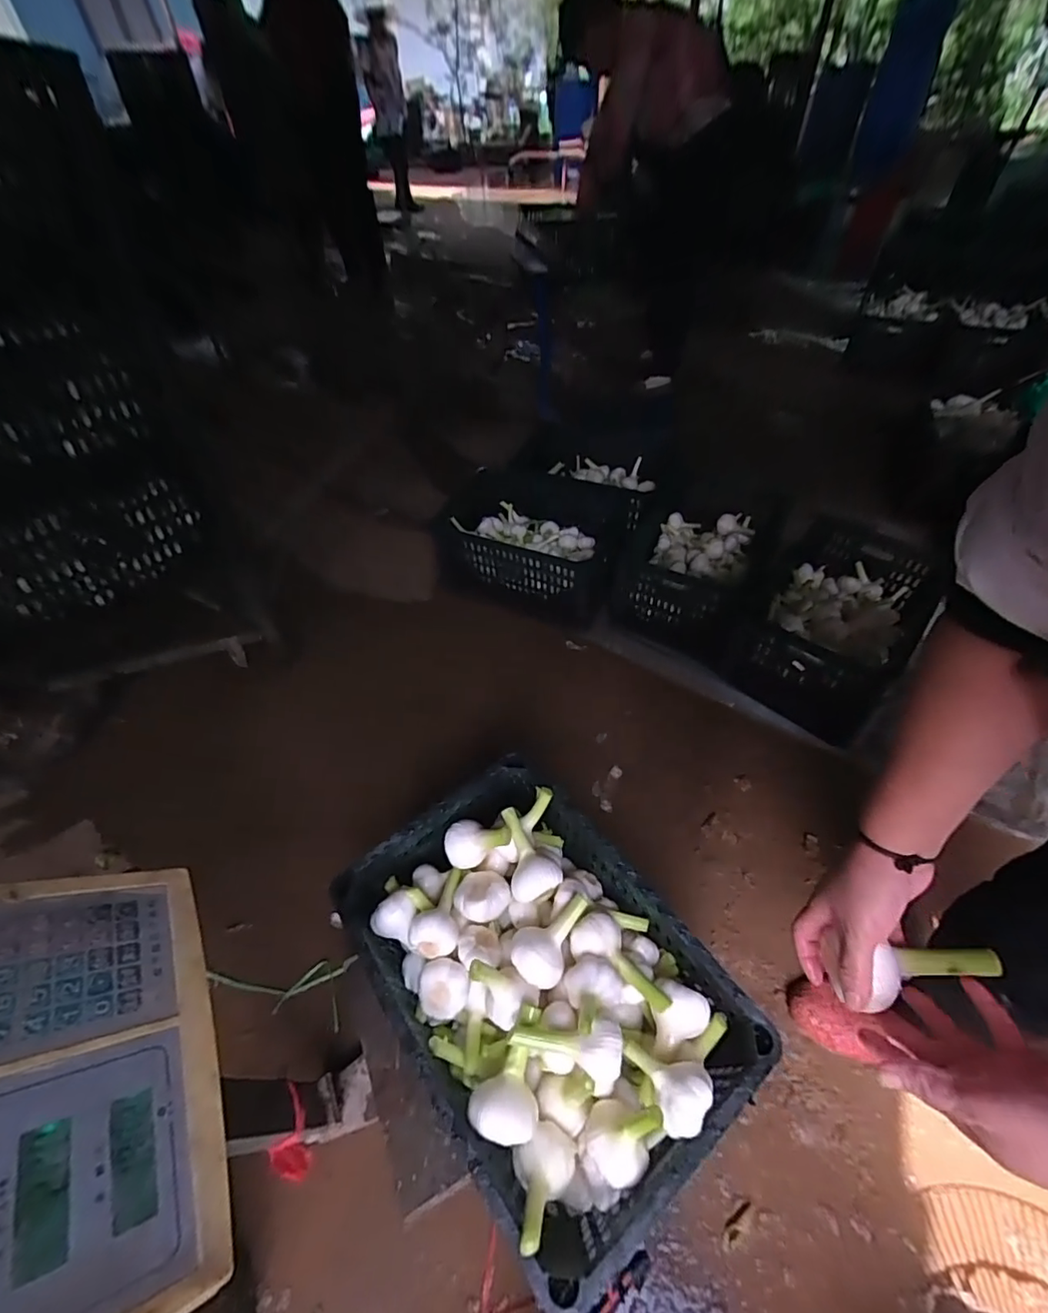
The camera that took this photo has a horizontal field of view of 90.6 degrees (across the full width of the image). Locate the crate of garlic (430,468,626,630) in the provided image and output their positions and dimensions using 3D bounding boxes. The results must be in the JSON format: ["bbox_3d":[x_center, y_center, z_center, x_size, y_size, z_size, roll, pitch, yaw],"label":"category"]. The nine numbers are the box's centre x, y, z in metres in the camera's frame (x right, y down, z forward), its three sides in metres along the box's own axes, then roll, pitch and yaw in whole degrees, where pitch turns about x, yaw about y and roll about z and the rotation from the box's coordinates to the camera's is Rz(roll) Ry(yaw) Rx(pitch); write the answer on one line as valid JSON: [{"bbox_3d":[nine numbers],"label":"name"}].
[{"bbox_3d":[0.016,-0.300,1.396,0.476,0.207,0.370,9,49,13],"label":"crate of garlic"}]

